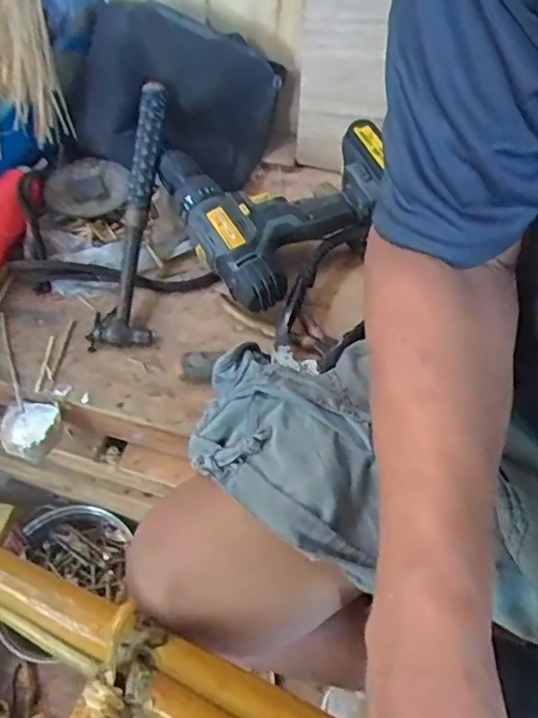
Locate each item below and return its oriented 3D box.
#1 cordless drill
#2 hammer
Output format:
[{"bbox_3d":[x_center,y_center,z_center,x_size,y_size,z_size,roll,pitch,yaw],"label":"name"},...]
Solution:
[{"bbox_3d":[0.000,-0.168,0.574,0.188,0.074,0.210,-29,61,-14],"label":"cordless drill"},{"bbox_3d":[-0.131,-0.156,0.580,0.059,0.032,0.306,4,76,6],"label":"hammer"}]

